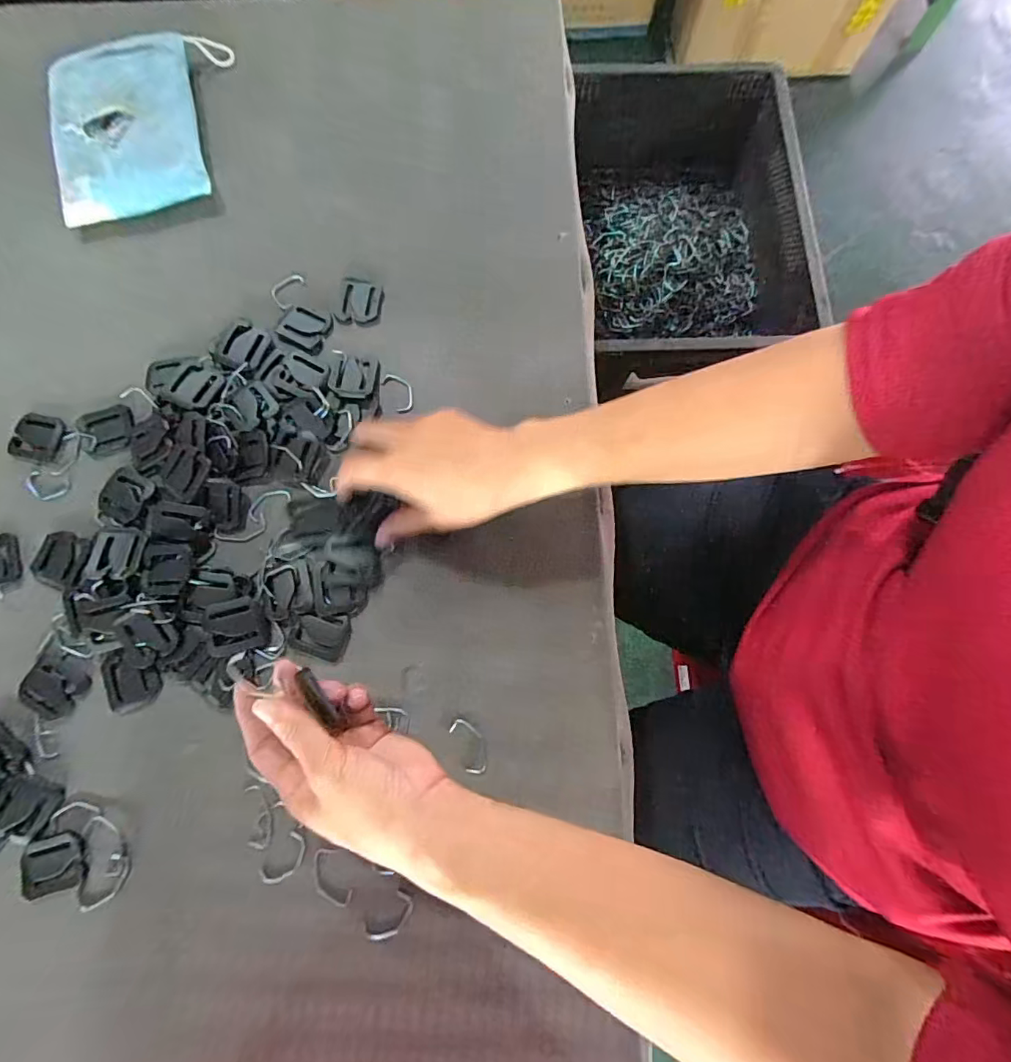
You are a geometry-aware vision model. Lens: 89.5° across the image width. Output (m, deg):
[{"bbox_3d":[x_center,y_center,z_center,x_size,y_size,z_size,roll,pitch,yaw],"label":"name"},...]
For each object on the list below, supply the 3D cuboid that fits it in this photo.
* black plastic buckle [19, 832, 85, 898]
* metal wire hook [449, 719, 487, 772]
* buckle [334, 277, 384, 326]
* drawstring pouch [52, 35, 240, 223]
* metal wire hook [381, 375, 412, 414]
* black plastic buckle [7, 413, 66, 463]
[{"bbox_3d":[-0.289,0.213,0.326,0.036,0.004,0.033,-19,80,-4],"label":"black plastic buckle"},{"bbox_3d":[-0.023,0.142,0.339,0.018,0.004,0.036,-25,79,-5],"label":"metal wire hook"},{"bbox_3d":[-0.116,-0.184,0.409,0.034,0.010,0.041,7,79,1],"label":"buckle"},{"bbox_3d":[-0.302,-0.341,0.422,0.134,0.023,0.162,-13,79,-2],"label":"drawstring pouch"},{"bbox_3d":[-0.081,-0.107,0.392,0.019,0.004,0.033,-29,79,-5],"label":"metal wire hook"},{"bbox_3d":[-0.354,-0.071,0.383,0.035,0.004,0.035,16,79,3],"label":"black plastic buckle"}]

